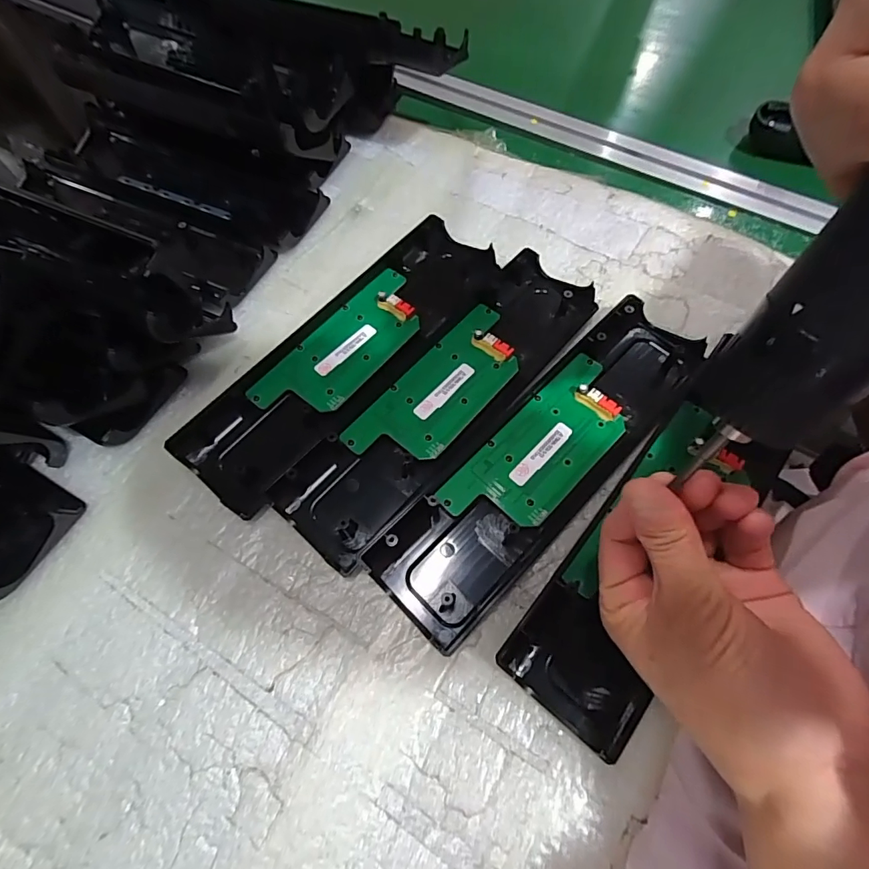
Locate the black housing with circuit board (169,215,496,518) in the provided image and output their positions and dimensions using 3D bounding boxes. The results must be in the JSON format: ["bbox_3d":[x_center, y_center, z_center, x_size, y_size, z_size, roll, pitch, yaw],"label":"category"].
[{"bbox_3d":[-0.057,-0.058,0.309,0.077,0.016,0.243,36,70,16],"label":"black housing with circuit board"}]

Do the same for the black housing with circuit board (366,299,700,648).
[{"bbox_3d":[0.069,0.011,0.273,0.241,0.018,0.071,-42,71,-17],"label":"black housing with circuit board"}]

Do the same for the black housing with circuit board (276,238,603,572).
[{"bbox_3d":[0.006,-0.029,0.294,0.075,0.017,0.245,37,70,17],"label":"black housing with circuit board"}]

